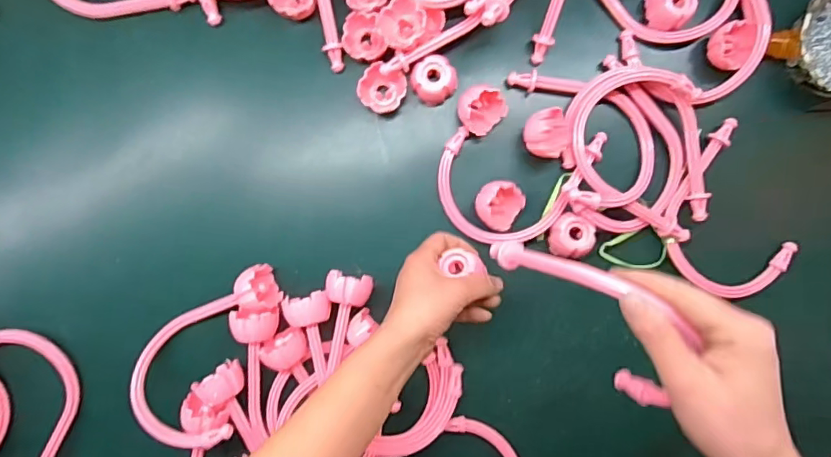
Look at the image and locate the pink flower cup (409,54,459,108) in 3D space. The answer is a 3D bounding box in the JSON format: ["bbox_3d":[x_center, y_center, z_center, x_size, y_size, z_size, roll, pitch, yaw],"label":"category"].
[{"bbox_3d":[0.019,-0.157,0.556,0.046,0.028,0.046,0,90,1],"label":"pink flower cup"}]

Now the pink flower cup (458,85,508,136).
[{"bbox_3d":[0.069,-0.125,0.559,0.049,0.056,0.044,-42,89,0],"label":"pink flower cup"}]

